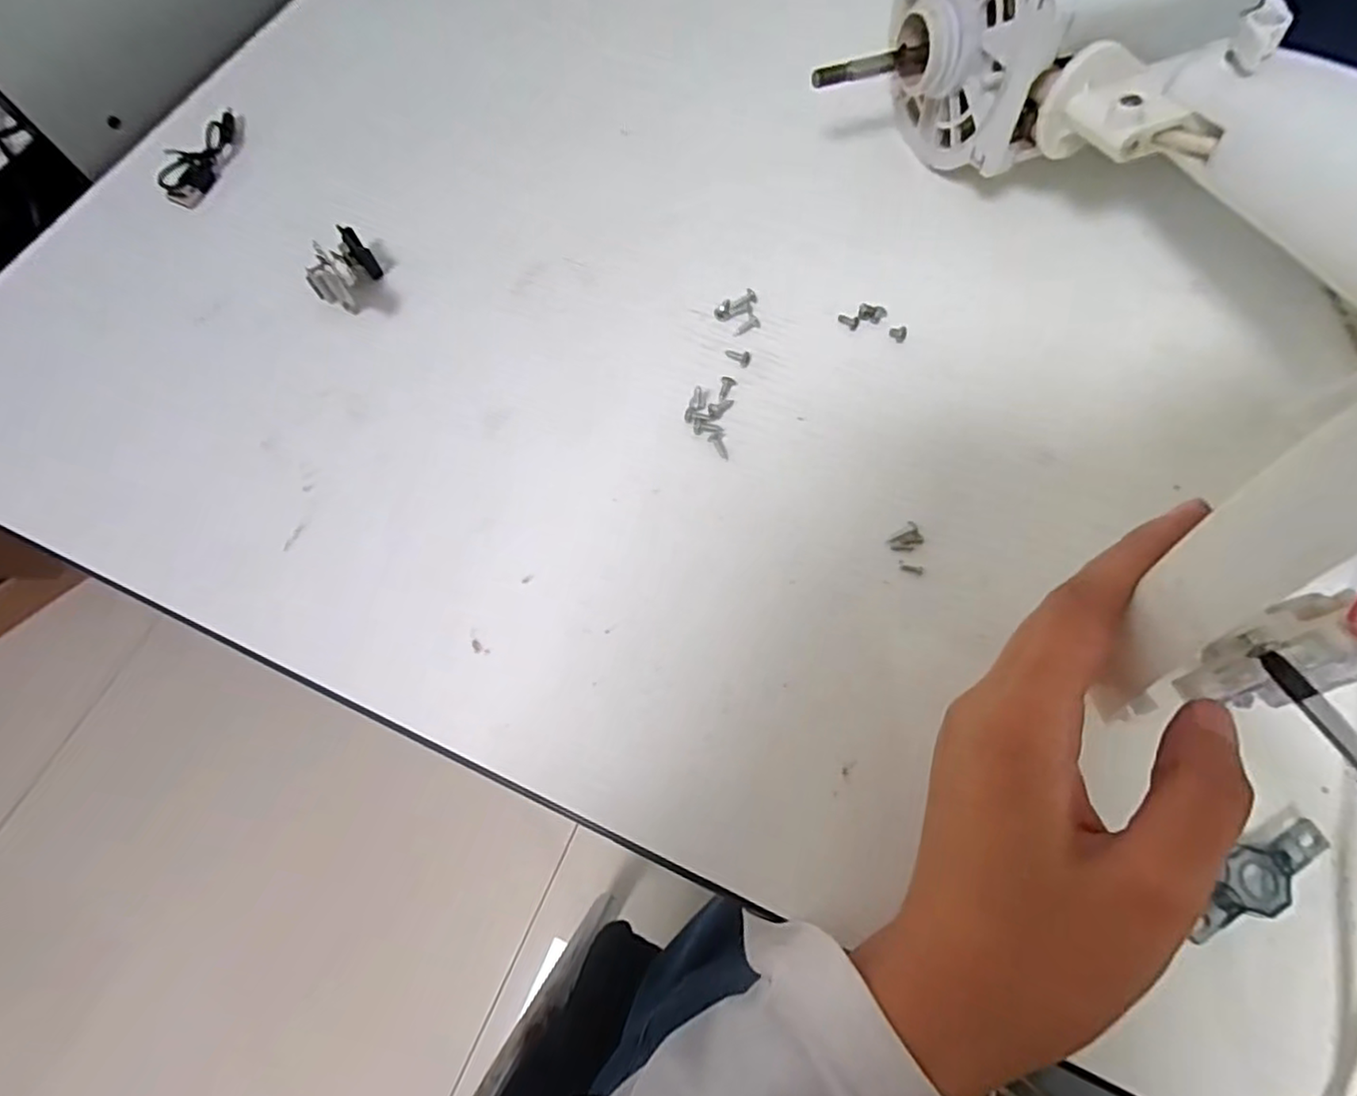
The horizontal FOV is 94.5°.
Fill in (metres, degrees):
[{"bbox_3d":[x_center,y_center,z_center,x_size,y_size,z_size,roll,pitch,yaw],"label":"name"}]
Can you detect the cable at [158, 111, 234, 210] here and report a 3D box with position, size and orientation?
[{"bbox_3d":[-0.276,-0.223,0.360,0.024,0.016,0.071,5,67,5],"label":"cable"}]

